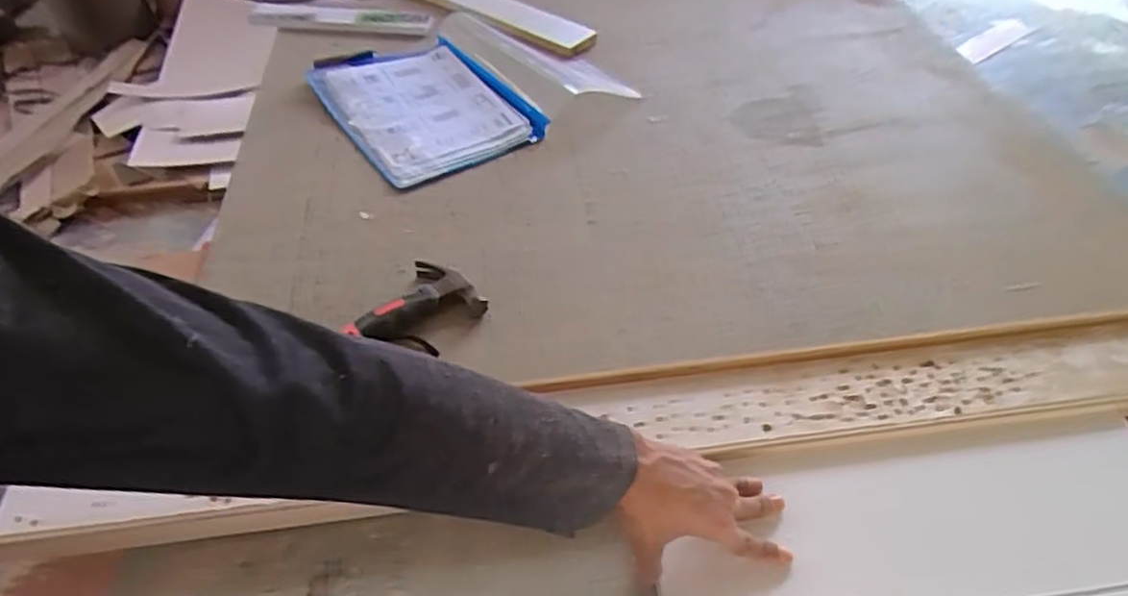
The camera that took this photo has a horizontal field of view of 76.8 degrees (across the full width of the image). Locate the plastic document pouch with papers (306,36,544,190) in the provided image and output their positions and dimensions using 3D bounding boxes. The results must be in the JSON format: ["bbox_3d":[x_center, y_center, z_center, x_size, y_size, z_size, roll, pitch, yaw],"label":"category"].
[{"bbox_3d":[-0.223,-0.314,1.143,0.266,0.031,0.362,-27,50,-22],"label":"plastic document pouch with papers"}]

